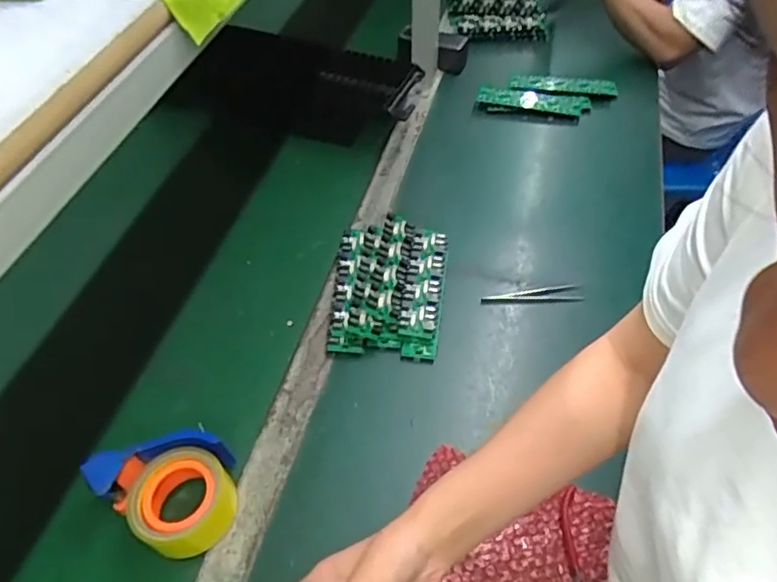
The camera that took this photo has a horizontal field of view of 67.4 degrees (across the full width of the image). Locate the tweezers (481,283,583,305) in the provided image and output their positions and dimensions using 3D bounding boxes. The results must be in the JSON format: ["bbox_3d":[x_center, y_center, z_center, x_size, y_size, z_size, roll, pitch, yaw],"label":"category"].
[{"bbox_3d":[0.187,0.004,0.765,0.131,0.005,0.027,-4,52,-1],"label":"tweezers"}]

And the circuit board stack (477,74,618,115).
[{"bbox_3d":[0.280,-0.349,1.025,0.228,0.027,0.104,10,52,9],"label":"circuit board stack"}]

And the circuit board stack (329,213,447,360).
[{"bbox_3d":[0.002,-0.013,0.767,0.140,0.039,0.205,2,52,4],"label":"circuit board stack"}]

